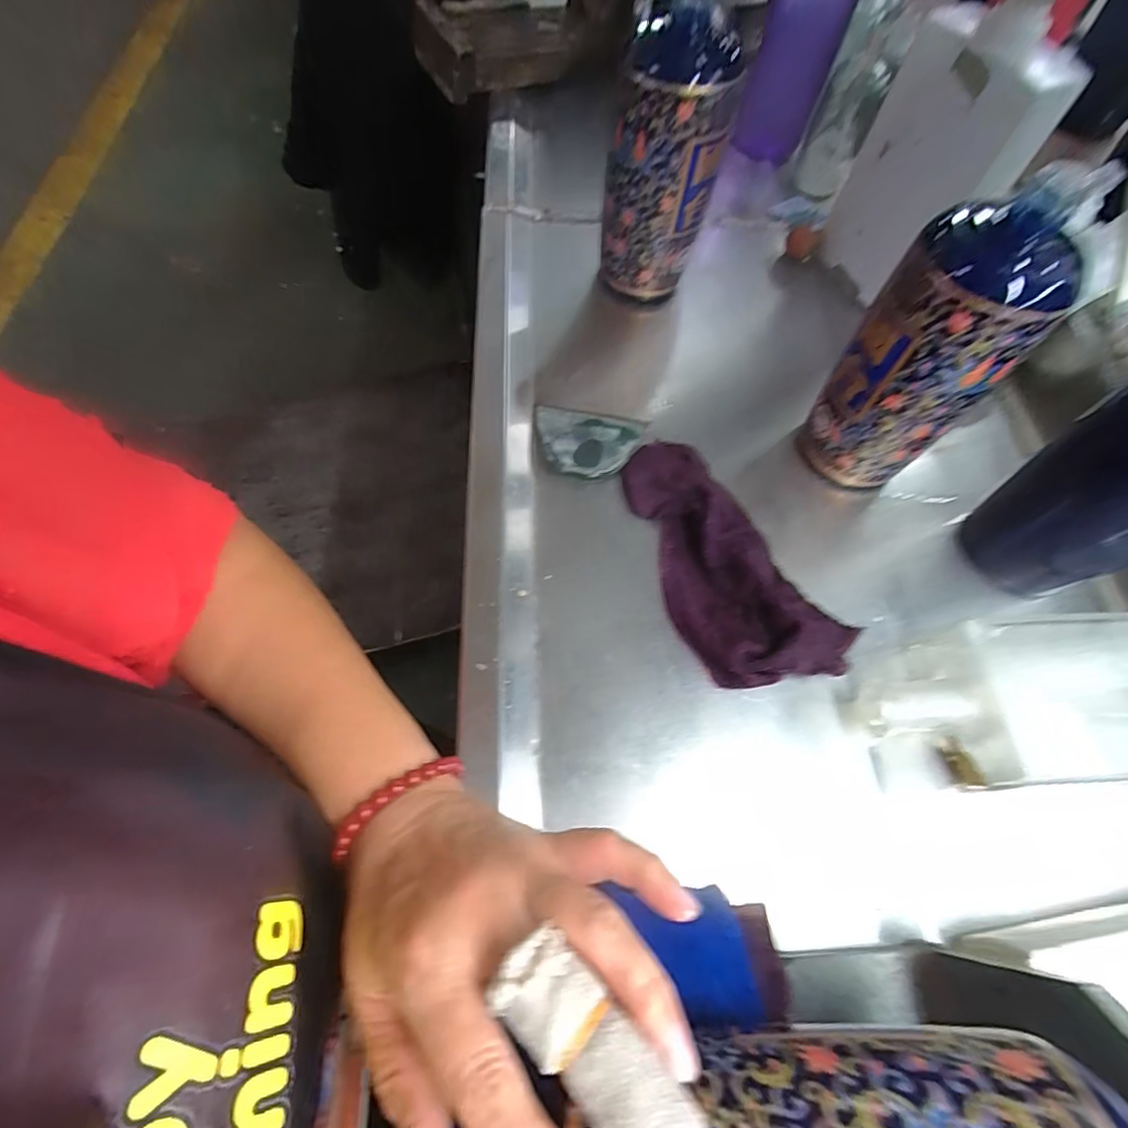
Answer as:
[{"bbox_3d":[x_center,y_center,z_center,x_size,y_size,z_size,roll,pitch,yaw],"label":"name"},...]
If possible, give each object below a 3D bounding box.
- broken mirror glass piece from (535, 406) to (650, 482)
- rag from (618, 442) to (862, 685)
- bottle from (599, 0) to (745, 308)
[{"bbox_3d":[0.017,-0.088,0.404,0.078,0.010,0.059,6,62,3],"label":"broken mirror glass piece"},{"bbox_3d":[0.099,-0.009,0.360,0.093,0.028,0.184,-23,65,-12],"label":"rag"},{"bbox_3d":[0.074,-0.293,0.421,0.080,0.172,0.064,8,63,4],"label":"bottle"}]

